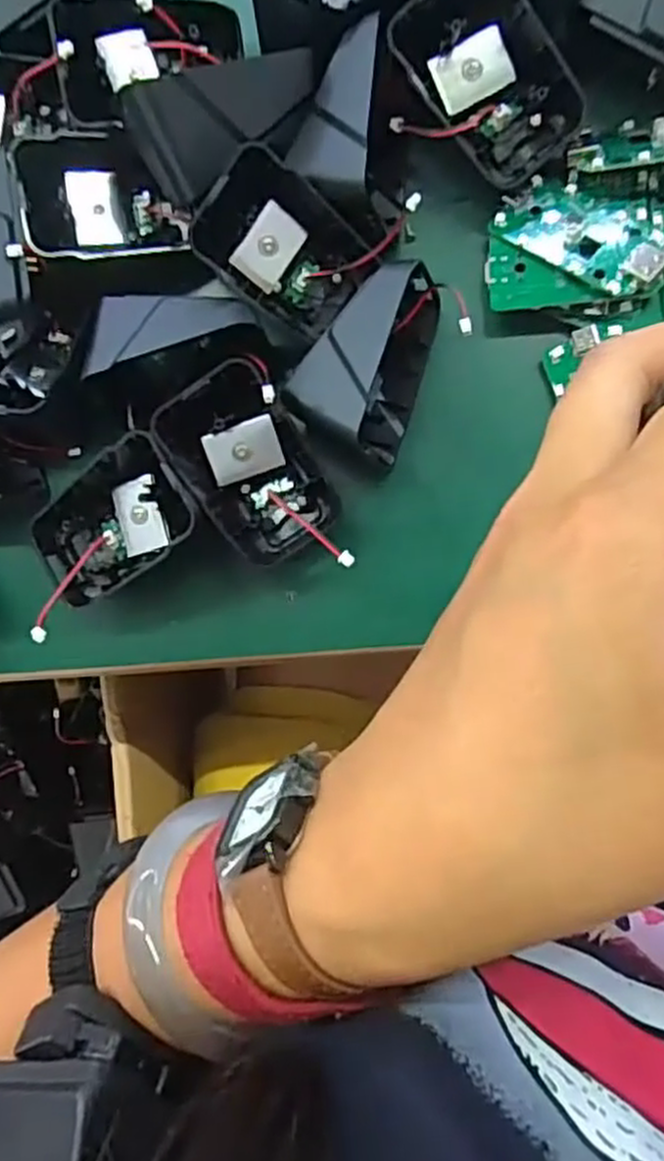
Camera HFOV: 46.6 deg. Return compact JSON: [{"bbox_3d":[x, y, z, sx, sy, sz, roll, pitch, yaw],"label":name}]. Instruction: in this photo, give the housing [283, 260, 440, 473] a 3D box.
[{"bbox_3d":[0.016,-0.078,0.283,0.040,0.046,0.062,34,91,10],"label":"housing"}]

